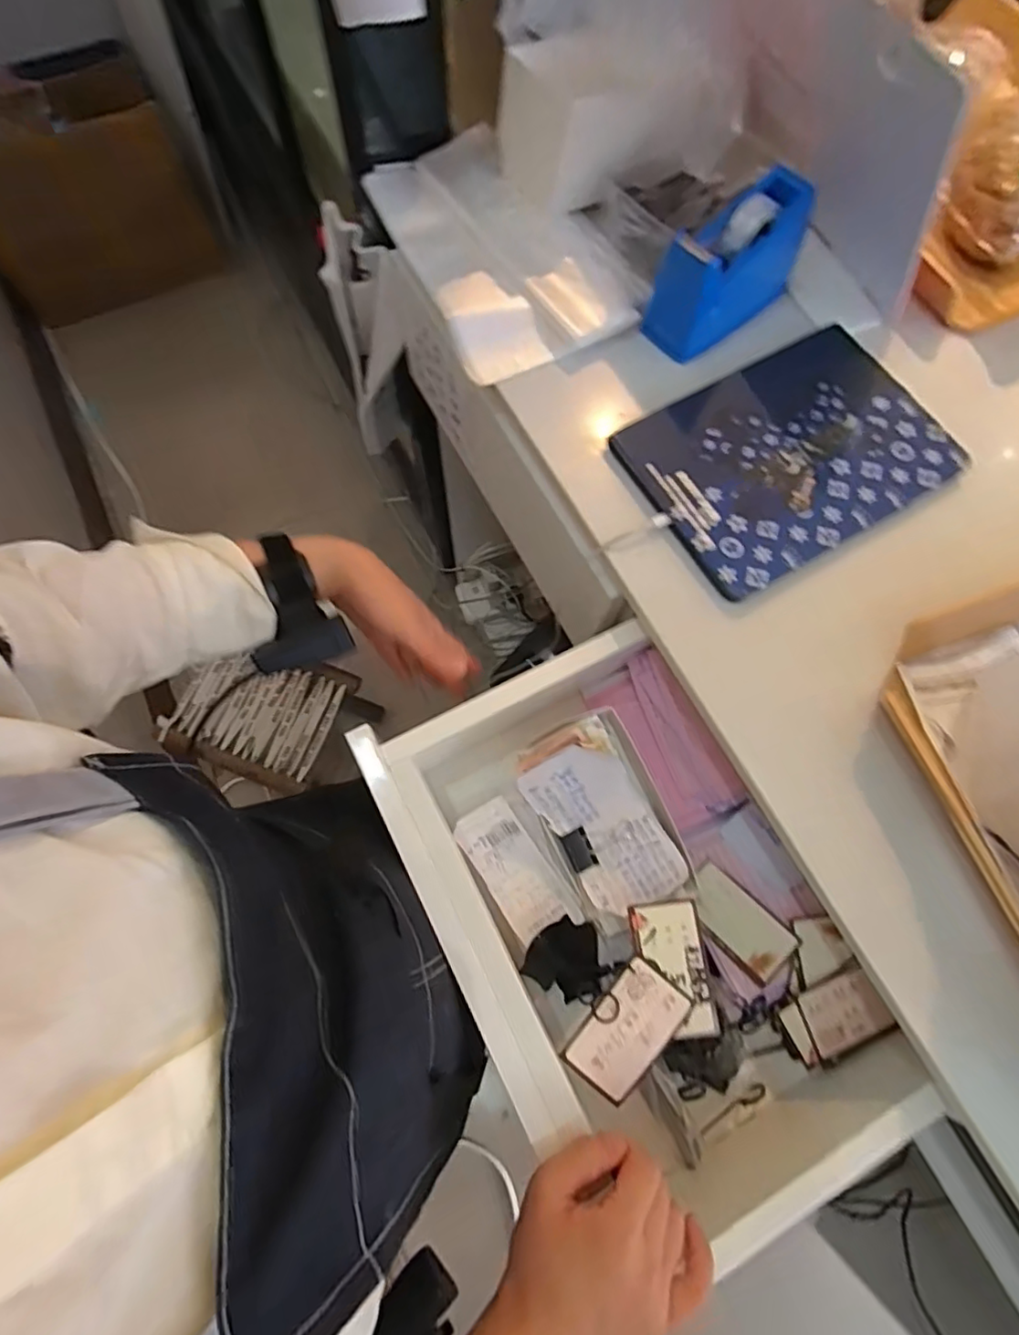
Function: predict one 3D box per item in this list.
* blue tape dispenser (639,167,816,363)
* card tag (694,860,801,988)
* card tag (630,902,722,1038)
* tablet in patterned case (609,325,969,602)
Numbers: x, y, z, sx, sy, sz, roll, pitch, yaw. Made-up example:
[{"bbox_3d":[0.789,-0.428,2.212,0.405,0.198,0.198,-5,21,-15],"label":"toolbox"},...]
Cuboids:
[{"bbox_3d":[0.188,-0.338,0.508,0.133,0.096,0.058,-40,77,-13],"label":"blue tape dispenser"},{"bbox_3d":[0.182,0.204,0.482,0.050,0.006,0.087,-42,61,-14],"label":"card tag"},{"bbox_3d":[0.118,0.213,0.426,0.045,0.005,0.087,-8,72,-4],"label":"card tag"},{"bbox_3d":[0.227,-0.174,0.487,0.240,0.011,0.169,-29,75,-10],"label":"tablet in patterned case"}]

